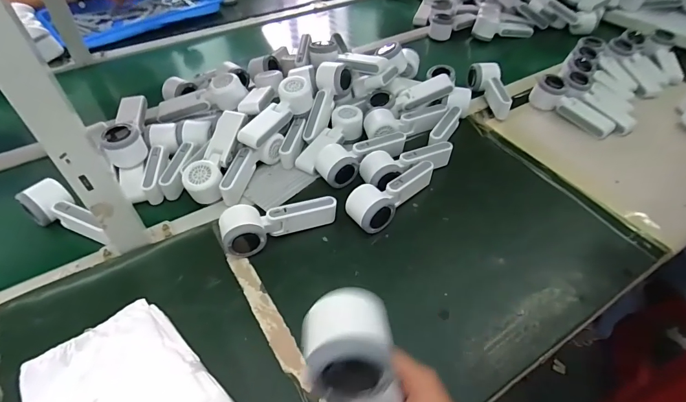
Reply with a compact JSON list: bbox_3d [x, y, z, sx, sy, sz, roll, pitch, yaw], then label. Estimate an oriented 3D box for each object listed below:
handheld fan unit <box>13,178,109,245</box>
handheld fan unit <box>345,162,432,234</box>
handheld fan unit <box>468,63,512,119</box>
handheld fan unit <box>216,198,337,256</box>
[{"bbox_3d":[-0.410,0.017,0.570,0.142,0.058,0.055,29,51,-1],"label":"handheld fan unit"},{"bbox_3d":[0.083,-0.010,0.592,0.164,0.052,0.058,-26,52,-22],"label":"handheld fan unit"},{"bbox_3d":[0.302,-0.228,0.786,0.058,0.044,0.152,0,47,0],"label":"handheld fan unit"},{"bbox_3d":[-0.096,0.024,0.562,0.163,0.052,0.062,-24,52,-21],"label":"handheld fan unit"}]

